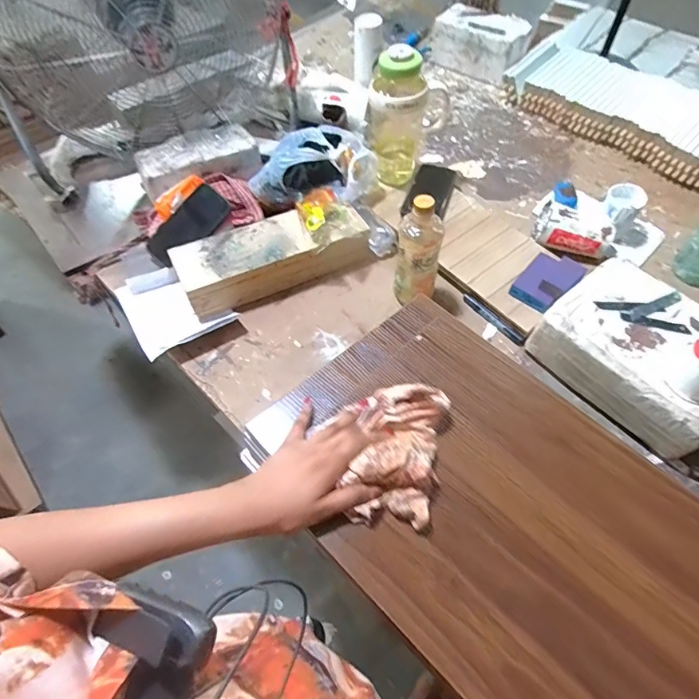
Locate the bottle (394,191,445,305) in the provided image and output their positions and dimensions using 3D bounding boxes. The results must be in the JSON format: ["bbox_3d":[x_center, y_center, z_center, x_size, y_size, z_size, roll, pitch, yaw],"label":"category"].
[{"bbox_3d":[0.111,-0.153,0.711,0.066,0.172,0.063,9,60,7],"label":"bottle"}]

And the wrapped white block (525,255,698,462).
[{"bbox_3d":[0.442,0.006,0.673,0.204,0.101,0.269,-38,65,-19],"label":"wrapped white block"}]

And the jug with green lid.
[{"bbox_3d":[0.108,-0.450,0.847,0.140,0.235,0.124,-6,59,-2],"label":"jug with green lid"}]

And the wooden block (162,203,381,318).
[{"bbox_3d":[-0.131,-0.174,0.788,0.344,0.068,0.129,-21,61,-10],"label":"wooden block"}]

